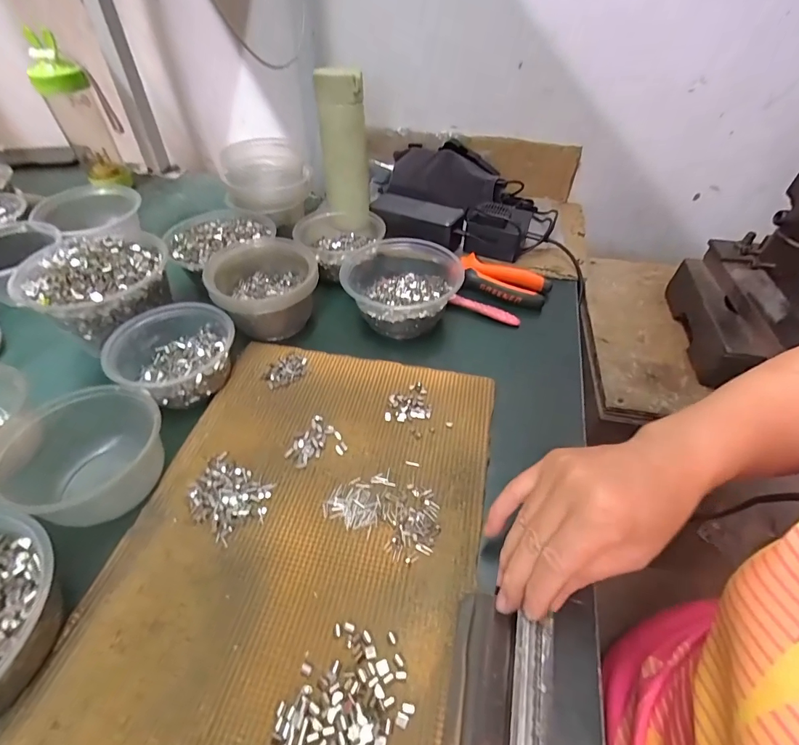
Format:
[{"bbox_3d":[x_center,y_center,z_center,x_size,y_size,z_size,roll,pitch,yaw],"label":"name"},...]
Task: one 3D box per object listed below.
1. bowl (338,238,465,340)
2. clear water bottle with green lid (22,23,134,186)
[{"bbox_3d":[0.002,-0.110,0.506,0.134,0.060,0.147,1,47,-1],"label":"bowl"},{"bbox_3d":[-0.495,-0.404,0.656,0.059,0.203,0.077,36,56,28],"label":"clear water bottle with green lid"}]

